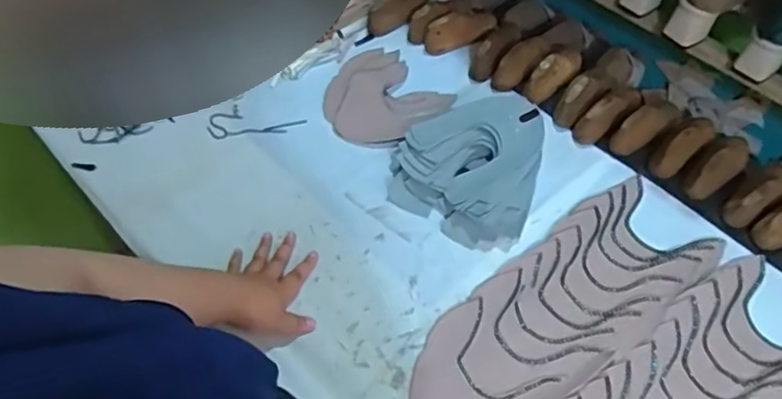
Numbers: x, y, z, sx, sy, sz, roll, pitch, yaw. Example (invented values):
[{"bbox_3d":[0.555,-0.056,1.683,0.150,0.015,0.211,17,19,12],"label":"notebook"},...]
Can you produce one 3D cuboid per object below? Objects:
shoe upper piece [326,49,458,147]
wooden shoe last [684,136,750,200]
[{"bbox_3d":[-0.017,-0.164,0.978,0.186,0.021,0.181,36,63,24],"label":"shoe upper piece"},{"bbox_3d":[0.463,-0.056,0.848,0.122,0.076,0.047,-37,61,-22],"label":"wooden shoe last"}]

